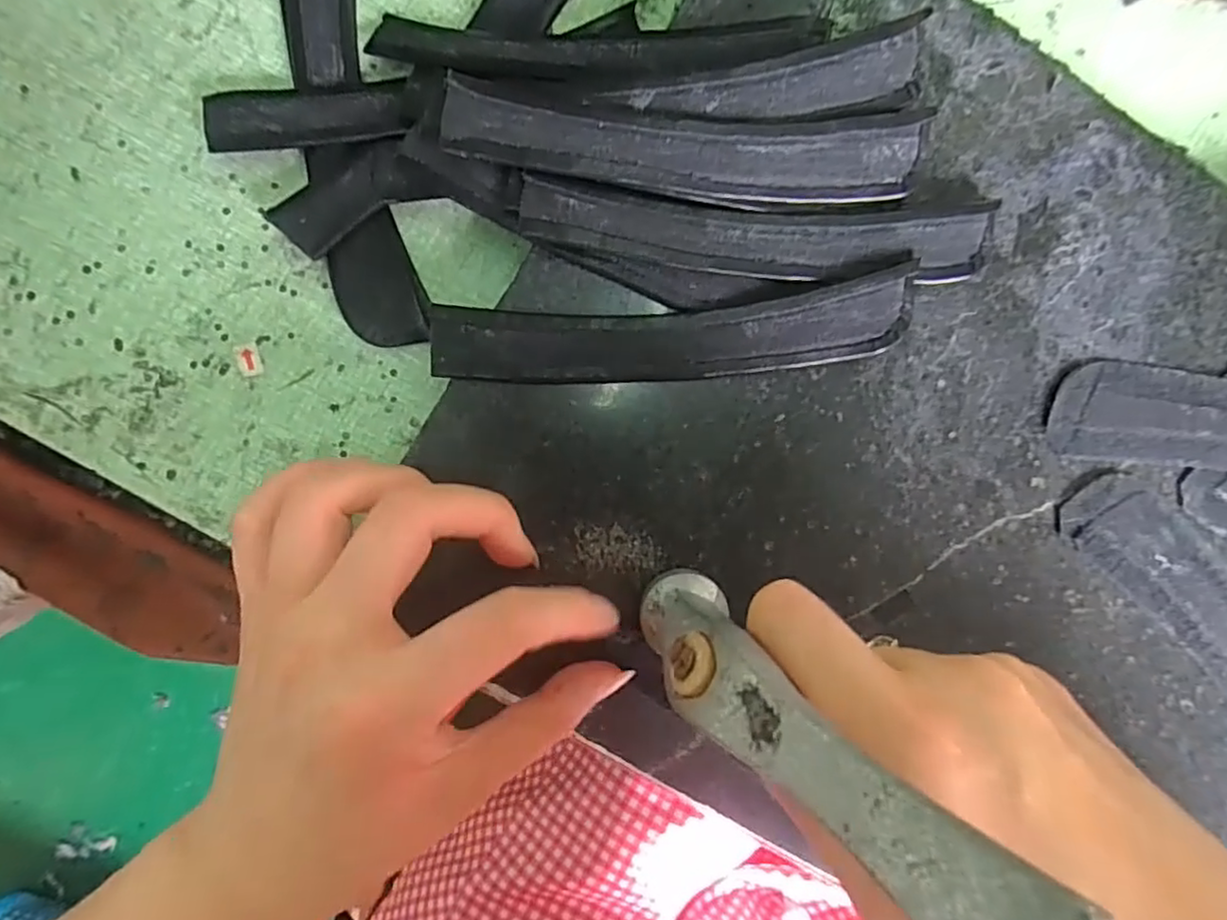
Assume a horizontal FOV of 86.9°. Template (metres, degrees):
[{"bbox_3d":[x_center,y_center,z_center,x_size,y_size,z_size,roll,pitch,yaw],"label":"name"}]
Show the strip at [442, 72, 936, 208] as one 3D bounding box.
[{"bbox_3d":[0.026,-0.103,0.213,0.158,0.006,0.031,1,98,-7],"label":"strip"}]

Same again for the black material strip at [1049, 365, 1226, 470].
[{"bbox_3d":[0.249,-0.007,0.241,0.175,0.005,0.036,11,88,-6],"label":"black material strip"}]

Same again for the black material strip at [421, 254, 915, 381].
[{"bbox_3d":[0.022,-0.043,0.225,0.163,0.011,0.030,-7,90,-6],"label":"black material strip"}]

